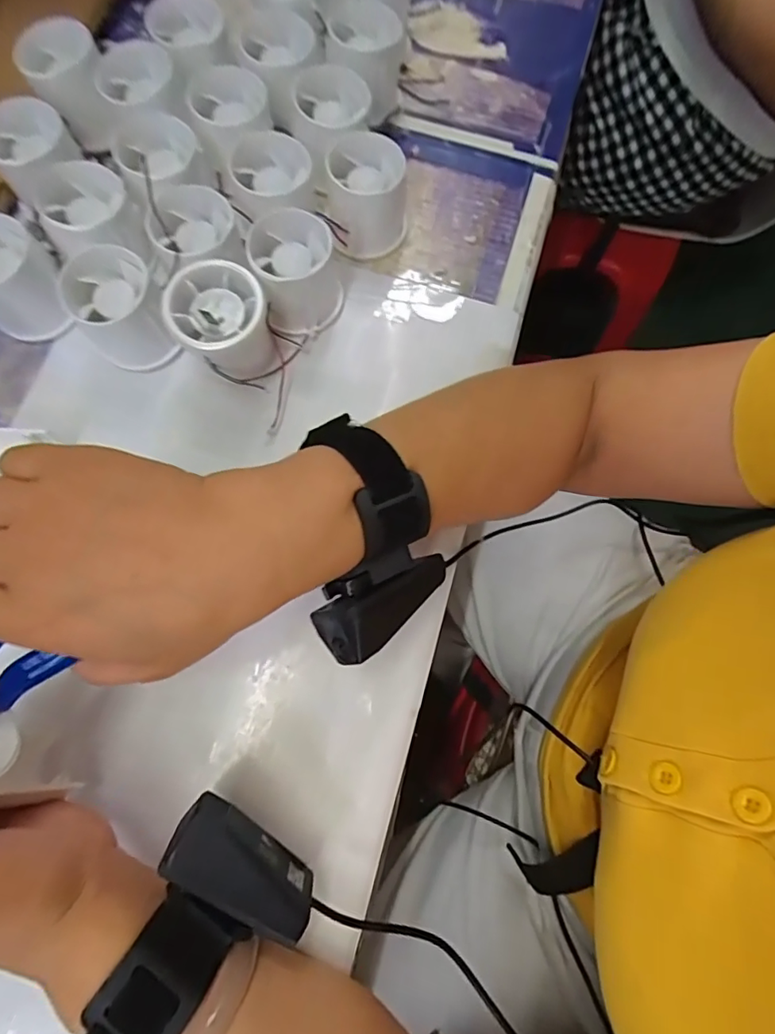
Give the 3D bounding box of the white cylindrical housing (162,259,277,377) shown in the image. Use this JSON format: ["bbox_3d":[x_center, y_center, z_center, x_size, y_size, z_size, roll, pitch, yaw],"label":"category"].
[{"bbox_3d":[-0.101,-0.117,0.306,0.054,0.041,0.054,0,75,-1],"label":"white cylindrical housing"}]

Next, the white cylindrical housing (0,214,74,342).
[{"bbox_3d":[-0.231,-0.146,0.316,0.053,0.053,0.051,0,75,-1],"label":"white cylindrical housing"}]

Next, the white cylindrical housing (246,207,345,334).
[{"bbox_3d":[-0.056,-0.154,0.321,0.052,0.048,0.050,0,75,-1],"label":"white cylindrical housing"}]

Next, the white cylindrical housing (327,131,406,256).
[{"bbox_3d":[-0.013,-0.214,0.342,0.050,0.051,0.055,4,75,0],"label":"white cylindrical housing"}]

